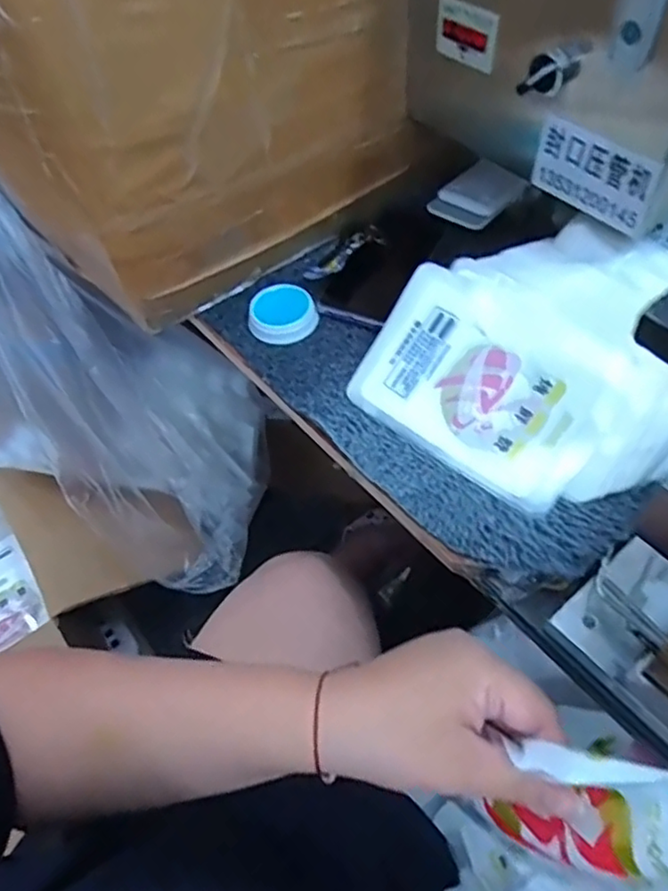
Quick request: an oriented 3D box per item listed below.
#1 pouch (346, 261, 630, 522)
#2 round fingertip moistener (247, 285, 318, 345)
[{"bbox_3d":[0.115,-0.050,0.503,0.184,0.010,0.134,33,91,19],"label":"pouch"},{"bbox_3d":[-0.047,-0.123,0.592,0.061,0.021,0.060,-2,54,3],"label":"round fingertip moistener"}]

